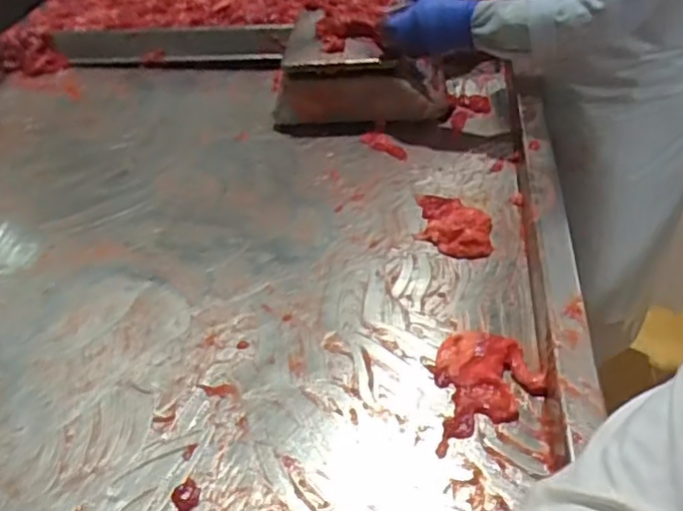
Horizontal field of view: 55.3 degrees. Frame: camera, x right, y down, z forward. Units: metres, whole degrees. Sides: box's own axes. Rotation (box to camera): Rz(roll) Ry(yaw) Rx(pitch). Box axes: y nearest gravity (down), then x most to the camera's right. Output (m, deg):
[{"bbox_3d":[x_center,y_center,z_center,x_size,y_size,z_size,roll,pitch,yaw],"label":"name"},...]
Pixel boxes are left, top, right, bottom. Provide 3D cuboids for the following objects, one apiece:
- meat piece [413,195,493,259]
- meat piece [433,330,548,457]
[{"bbox_3d":[0.138,-0.043,0.807,0.090,0.028,0.108,2,41,8],"label":"meat piece"},{"bbox_3d":[0.147,0.127,0.647,0.105,0.024,0.129,-3,41,4],"label":"meat piece"}]

